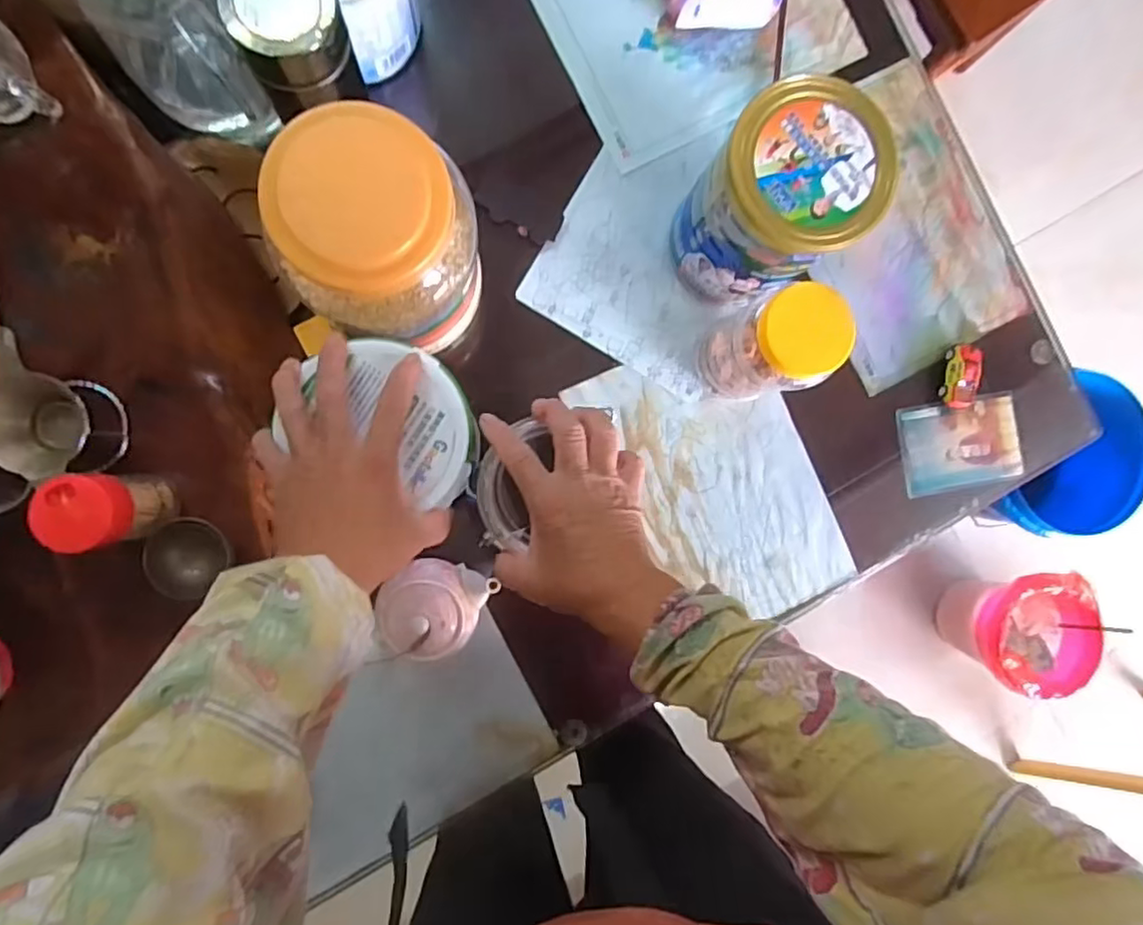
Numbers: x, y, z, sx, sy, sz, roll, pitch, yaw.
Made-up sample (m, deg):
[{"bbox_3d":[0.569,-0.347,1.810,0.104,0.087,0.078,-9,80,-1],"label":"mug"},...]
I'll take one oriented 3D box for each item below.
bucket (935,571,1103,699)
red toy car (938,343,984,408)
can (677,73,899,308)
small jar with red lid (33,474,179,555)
[{"bbox_3d":[0.765,0.280,1.145,0.164,0.211,0.200,19,87,-6],"label":"bucket"},{"bbox_3d":[0.397,-0.088,0.662,0.025,0.033,0.064,9,88,-7],"label":"red toy car"},{"bbox_3d":[0.166,-0.214,0.556,0.115,0.193,0.116,0,89,-7],"label":"can"},{"bbox_3d":[-0.326,0.033,0.463,0.048,0.099,0.048,0,89,-7],"label":"small jar with red lid"}]

